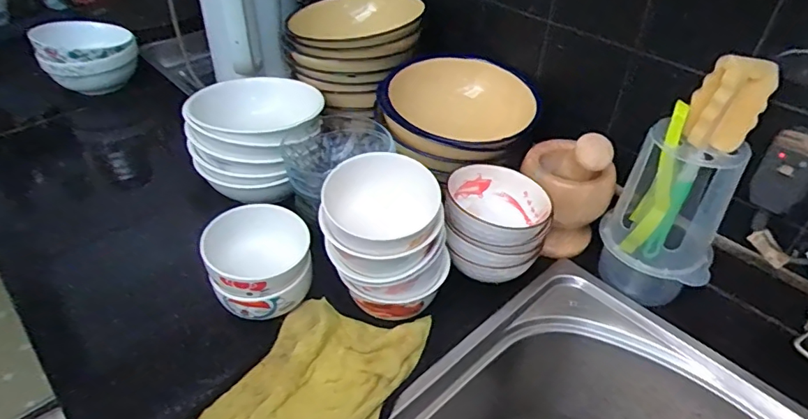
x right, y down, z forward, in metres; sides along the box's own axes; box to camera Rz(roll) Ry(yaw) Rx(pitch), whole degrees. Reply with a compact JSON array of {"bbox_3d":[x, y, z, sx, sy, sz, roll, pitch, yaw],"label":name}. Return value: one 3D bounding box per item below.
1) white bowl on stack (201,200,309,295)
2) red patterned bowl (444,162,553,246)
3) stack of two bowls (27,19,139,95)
[{"bbox_3d":[-0.146,0.047,0.534,0.104,0.057,0.106,1,41,0],"label":"white bowl on stack"},{"bbox_3d":[0.099,-0.001,0.548,0.106,0.048,0.099,1,41,0],"label":"red patterned bowl"},{"bbox_3d":[-0.544,-0.266,0.894,0.152,0.104,0.158,-24,47,-26],"label":"stack of two bowls"}]

